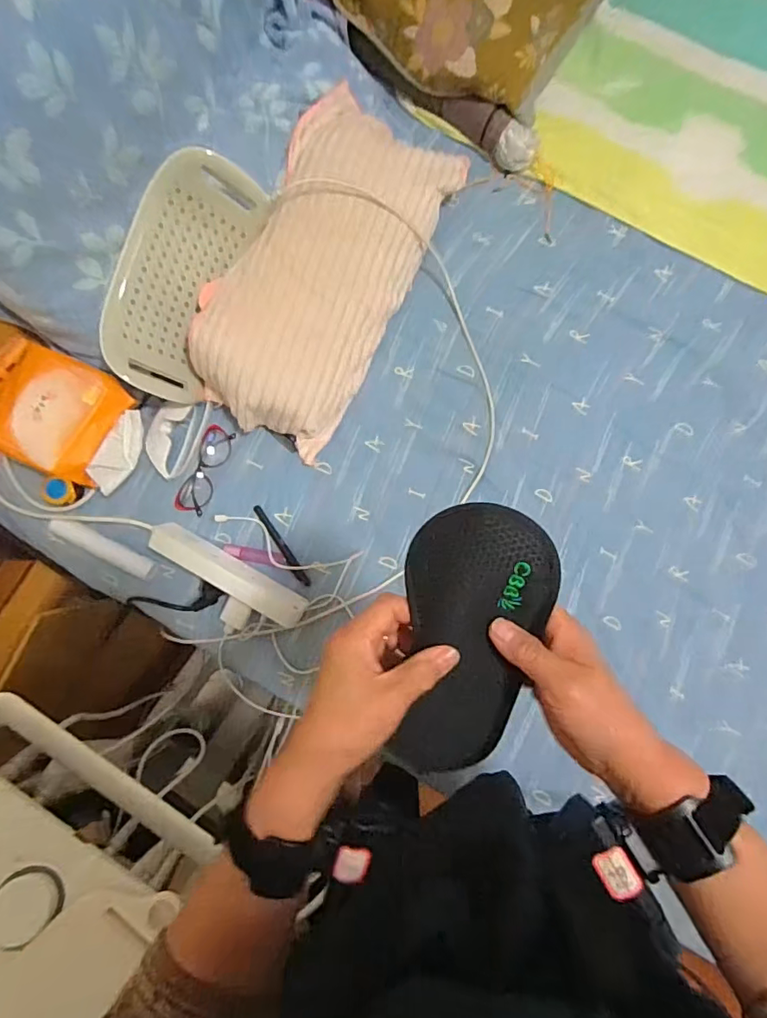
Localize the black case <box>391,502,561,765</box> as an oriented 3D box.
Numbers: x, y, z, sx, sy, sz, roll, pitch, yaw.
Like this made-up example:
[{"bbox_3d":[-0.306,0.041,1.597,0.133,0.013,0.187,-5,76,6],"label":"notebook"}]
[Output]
[{"bbox_3d":[0.057,0.095,0.348,0.089,0.022,0.194,5,108,-1],"label":"black case"}]

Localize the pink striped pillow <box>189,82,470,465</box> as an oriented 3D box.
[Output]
[{"bbox_3d":[-0.089,-0.337,0.746,0.232,0.094,0.482,28,84,1],"label":"pink striped pillow"}]

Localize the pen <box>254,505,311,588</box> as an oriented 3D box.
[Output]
[{"bbox_3d":[-0.150,0.054,0.745,0.014,0.014,0.138,-34,86,-5],"label":"pen"}]

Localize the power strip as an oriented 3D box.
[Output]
[{"bbox_3d":[-0.216,0.091,0.722,0.227,0.043,0.047,30,84,1],"label":"power strip"}]

